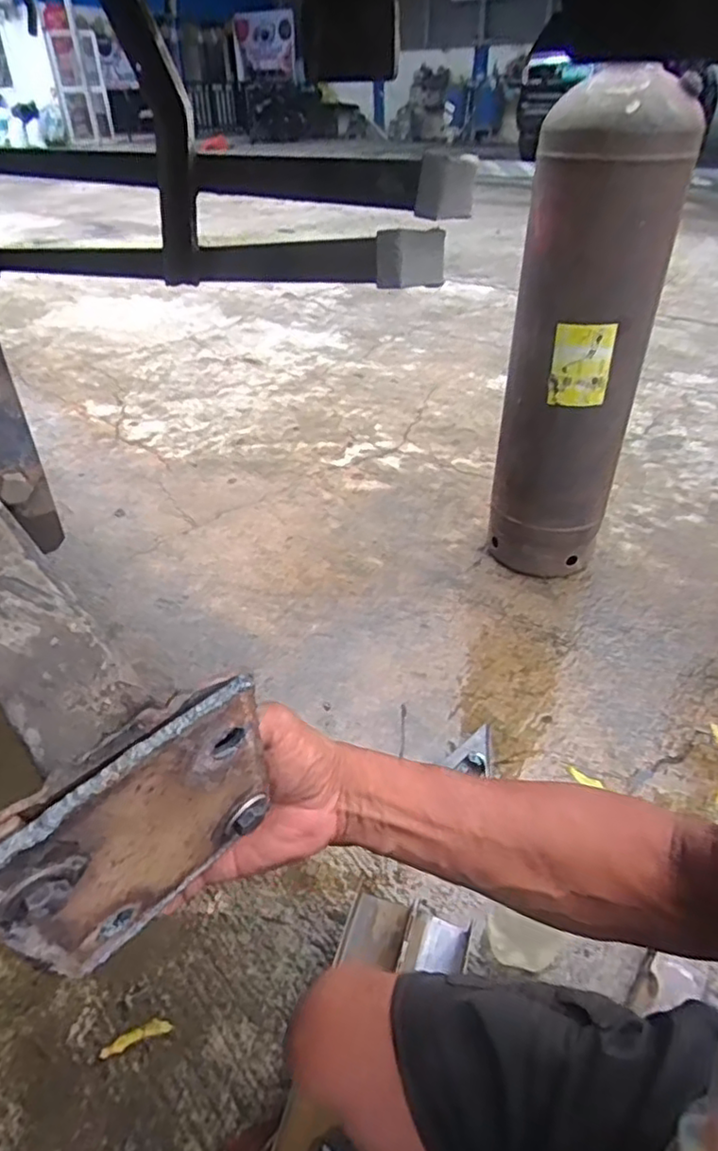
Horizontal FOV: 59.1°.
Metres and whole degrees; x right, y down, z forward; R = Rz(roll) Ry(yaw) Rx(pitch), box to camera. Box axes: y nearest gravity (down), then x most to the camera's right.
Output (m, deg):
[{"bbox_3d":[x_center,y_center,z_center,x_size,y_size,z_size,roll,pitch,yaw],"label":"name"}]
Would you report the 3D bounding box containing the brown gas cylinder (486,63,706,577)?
[{"bbox_3d":[0.395,-0.362,1.191,0.219,0.894,0.215,-26,44,-29],"label":"brown gas cylinder"}]

